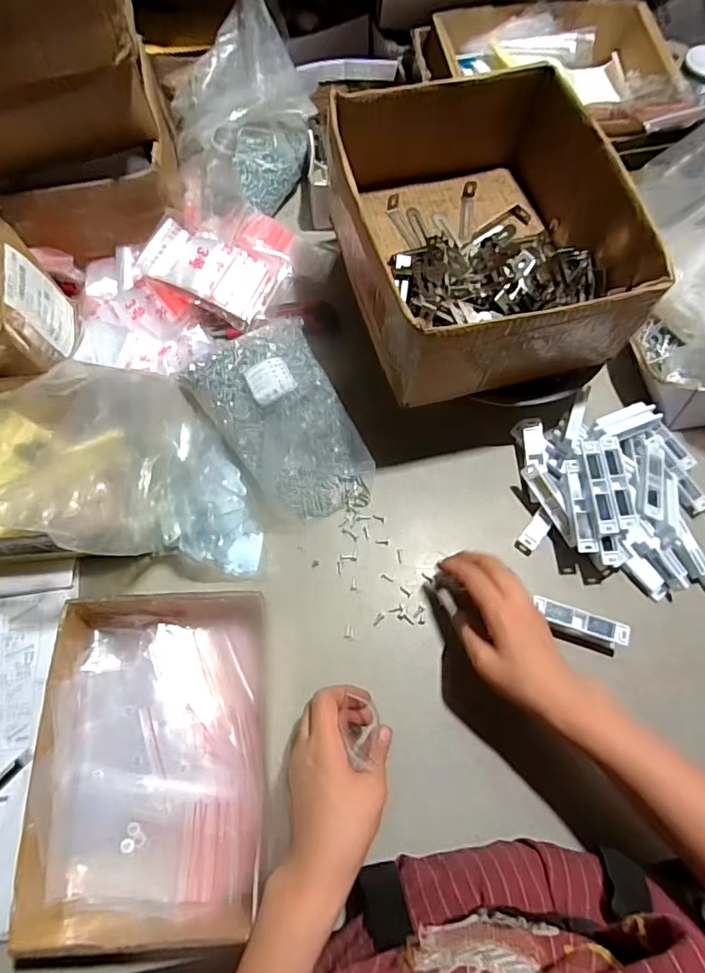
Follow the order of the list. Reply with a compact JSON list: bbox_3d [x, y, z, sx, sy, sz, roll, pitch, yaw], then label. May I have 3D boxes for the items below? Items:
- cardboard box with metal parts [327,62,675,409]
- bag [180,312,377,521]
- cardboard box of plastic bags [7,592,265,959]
[{"bbox_3d":[0.128,-0.262,0.555,0.254,0.115,0.315,-12,69,-6],"label":"cardboard box with metal parts"},{"bbox_3d":[-0.073,-0.077,0.573,0.136,0.079,0.218,-27,71,-12],"label":"bag"},{"bbox_3d":[-0.162,0.228,0.456,0.177,0.068,0.261,-3,68,-2],"label":"cardboard box of plastic bags"}]

